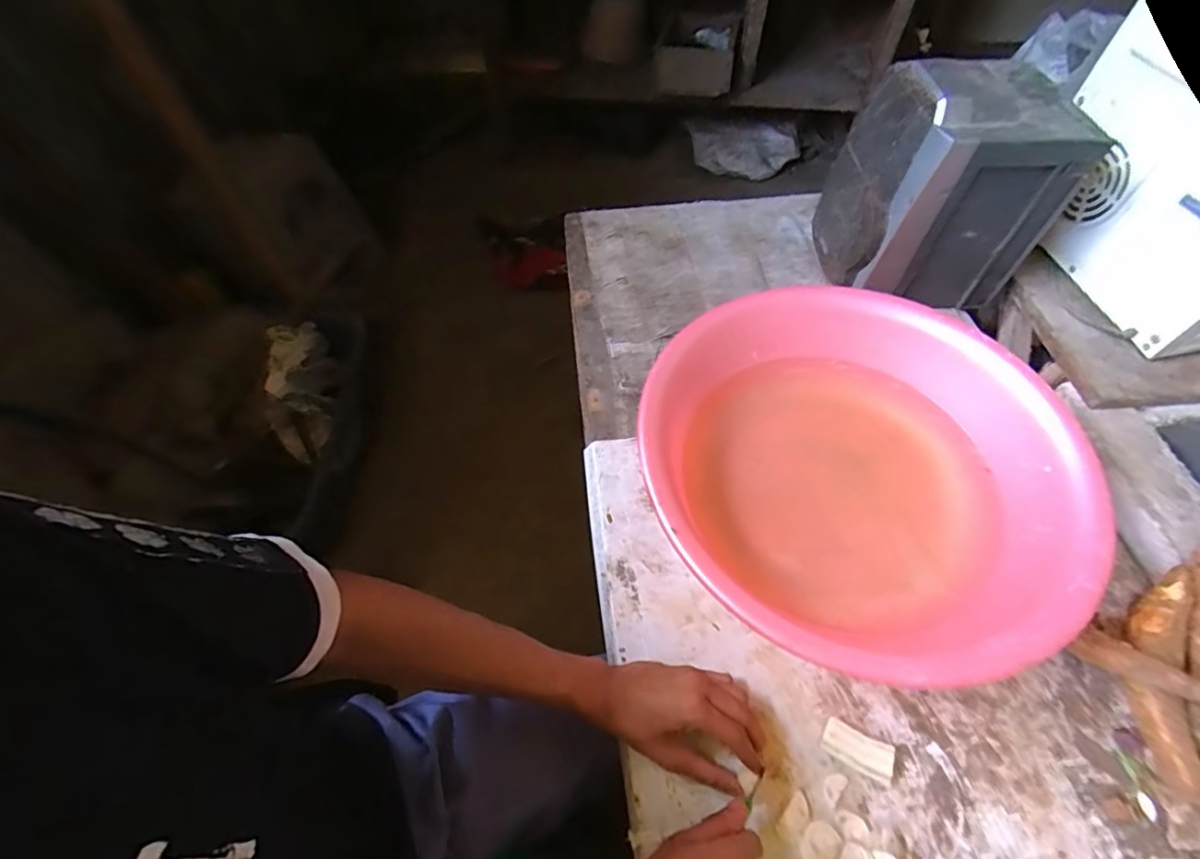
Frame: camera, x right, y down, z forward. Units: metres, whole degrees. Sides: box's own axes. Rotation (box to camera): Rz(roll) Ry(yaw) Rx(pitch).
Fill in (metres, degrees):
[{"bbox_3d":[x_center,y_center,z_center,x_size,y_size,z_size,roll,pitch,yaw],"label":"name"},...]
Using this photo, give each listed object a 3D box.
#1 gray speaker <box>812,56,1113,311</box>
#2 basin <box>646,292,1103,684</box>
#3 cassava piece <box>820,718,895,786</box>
[{"bbox_3d":[0.432,-0.308,0.683,0.222,0.224,0.169,0,59,0],"label":"gray speaker"},{"bbox_3d":[0.249,0.039,0.560,0.391,0.119,0.410,-1,56,2],"label":"basin"},{"bbox_3d":[0.222,0.279,0.463,0.059,0.018,0.029,20,59,16],"label":"cassava piece"}]

